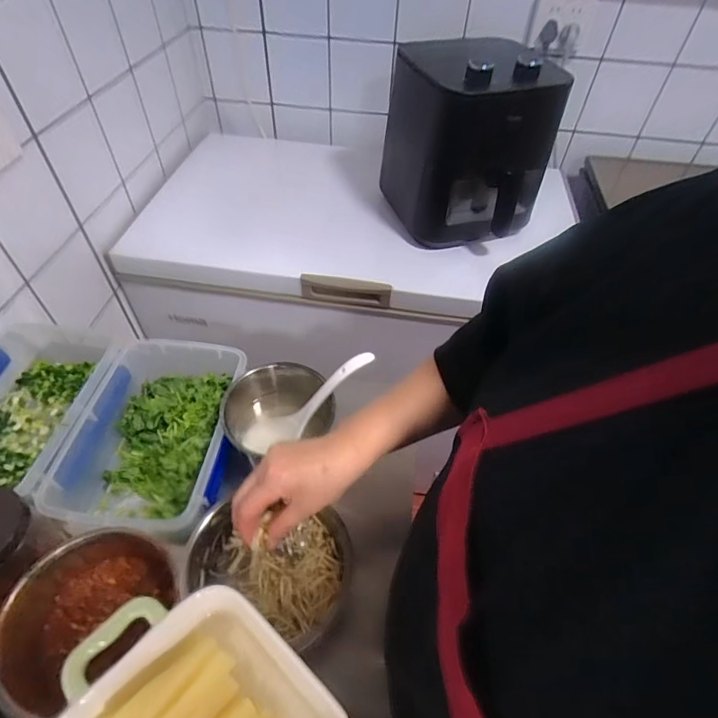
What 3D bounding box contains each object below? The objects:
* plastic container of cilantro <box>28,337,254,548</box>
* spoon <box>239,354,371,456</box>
[{"bbox_3d":[-0.256,0.099,0.576,0.198,0.079,0.262,9,51,8],"label":"plastic container of cilantro"},{"bbox_3d":[-0.070,0.051,0.575,0.212,0.045,0.042,-40,49,21],"label":"spoon"}]

